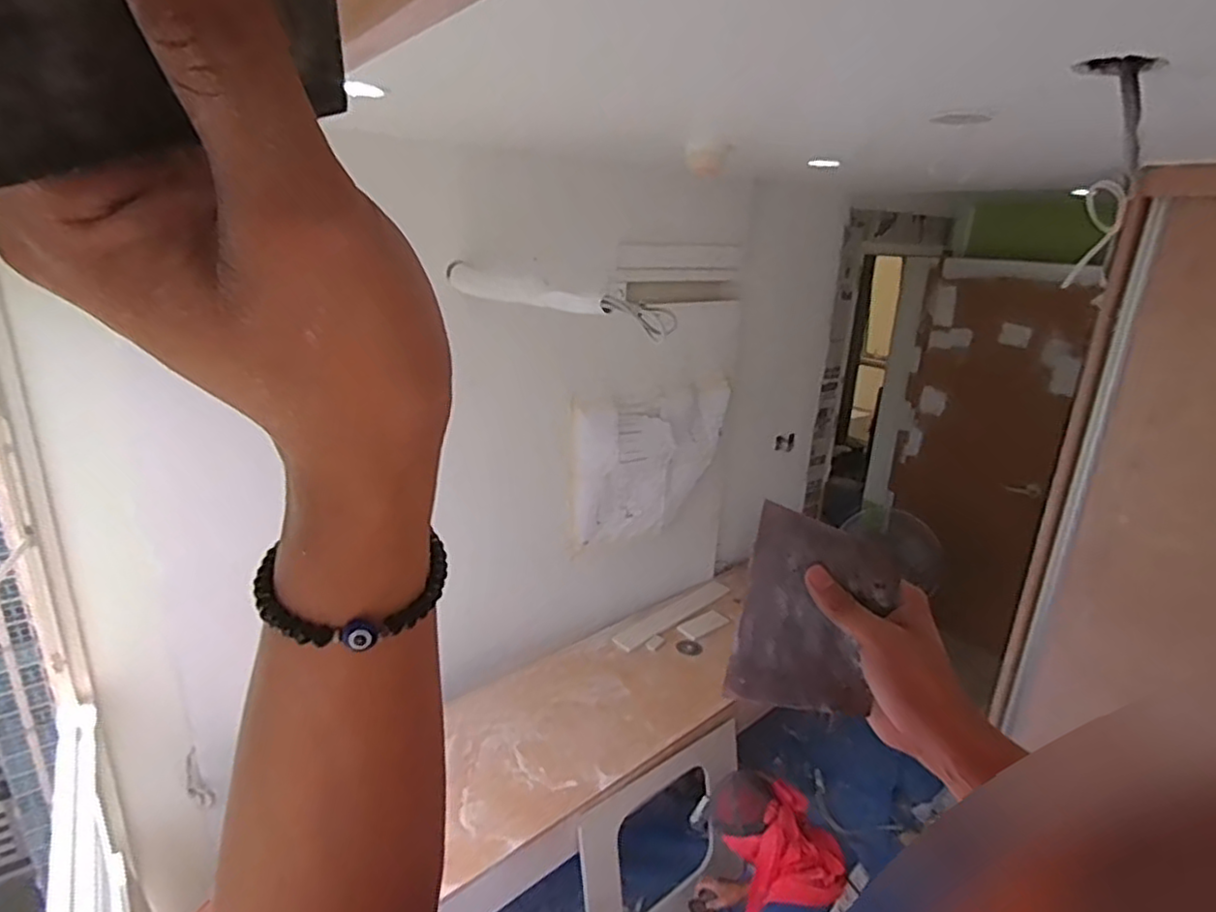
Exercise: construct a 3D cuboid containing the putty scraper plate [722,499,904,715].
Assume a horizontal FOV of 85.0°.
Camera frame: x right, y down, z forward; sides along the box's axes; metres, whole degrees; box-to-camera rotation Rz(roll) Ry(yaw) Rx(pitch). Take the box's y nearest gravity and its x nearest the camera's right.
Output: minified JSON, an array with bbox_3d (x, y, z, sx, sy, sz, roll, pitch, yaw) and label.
[{"bbox_3d":[0.143,0.112,0.464,0.094,0.135,0.010,13,0,12],"label":"putty scraper plate"}]

